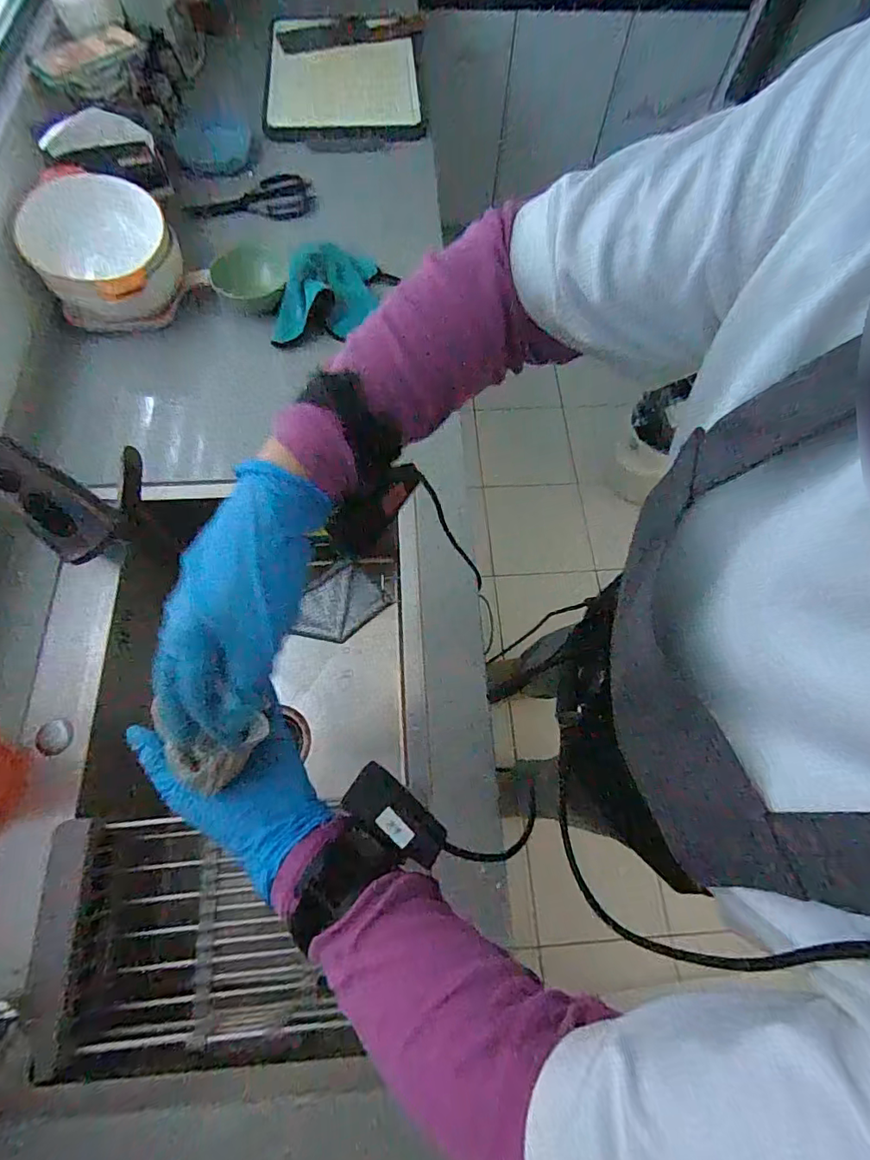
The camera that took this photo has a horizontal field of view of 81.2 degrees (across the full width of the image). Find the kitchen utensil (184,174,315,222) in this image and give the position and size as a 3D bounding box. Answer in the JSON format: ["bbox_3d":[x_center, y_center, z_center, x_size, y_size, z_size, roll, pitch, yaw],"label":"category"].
[{"bbox_3d":[-0.316,-0.654,0.878,0.231,0.034,0.079,-34,72,-27],"label":"kitchen utensil"}]

